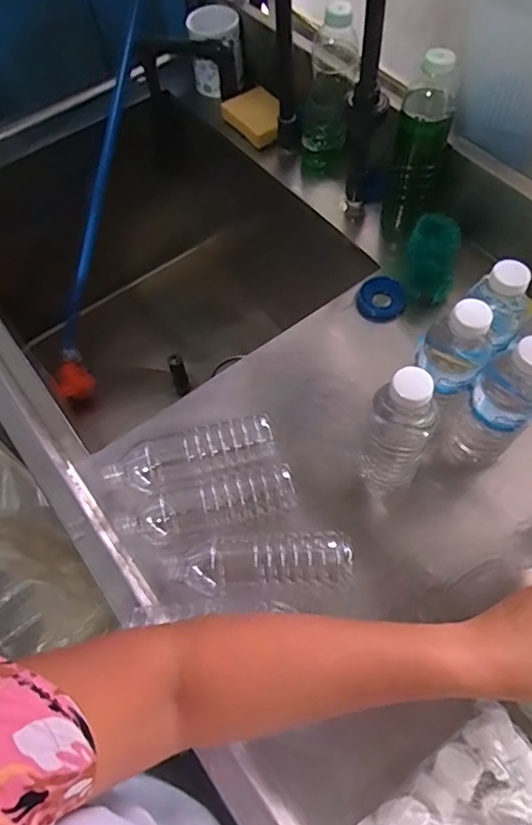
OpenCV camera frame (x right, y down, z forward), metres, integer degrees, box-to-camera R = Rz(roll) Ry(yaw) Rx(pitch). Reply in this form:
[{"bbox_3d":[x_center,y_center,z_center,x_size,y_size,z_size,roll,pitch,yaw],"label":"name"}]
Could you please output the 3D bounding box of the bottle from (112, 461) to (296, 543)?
[{"bbox_3d":[-0.055,0.087,0.526,0.176,0.053,0.056,-11,62,-4],"label":"bottle"}]

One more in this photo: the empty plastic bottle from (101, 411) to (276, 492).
[{"bbox_3d":[-0.076,0.044,0.550,0.170,0.047,0.048,-13,62,-5],"label":"empty plastic bottle"}]

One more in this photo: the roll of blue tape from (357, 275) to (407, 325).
[{"bbox_3d":[0.143,-0.140,0.665,0.056,0.031,0.050,14,63,10],"label":"roll of blue tape"}]

